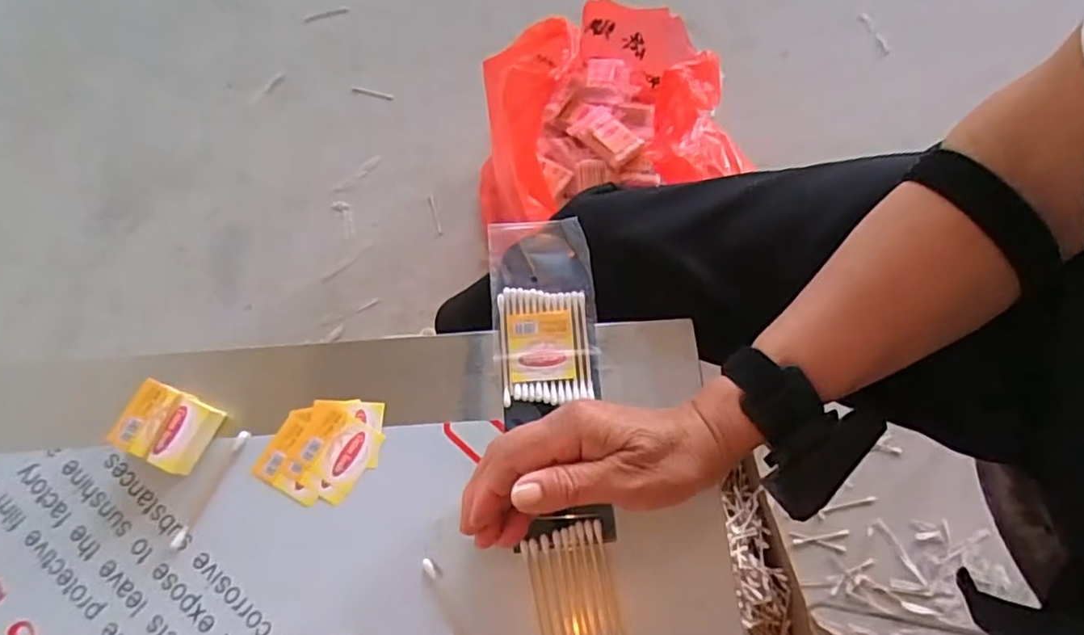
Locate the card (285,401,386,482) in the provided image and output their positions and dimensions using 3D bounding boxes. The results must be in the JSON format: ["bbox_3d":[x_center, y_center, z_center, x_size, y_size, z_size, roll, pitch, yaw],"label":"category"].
[{"bbox_3d":[-0.124,0.075,0.373,0.048,0.004,0.037,20,71,7],"label":"card"}]

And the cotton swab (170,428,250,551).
[{"bbox_3d":[-0.194,0.099,0.363,0.008,0.004,0.073,25,72,9],"label":"cotton swab"}]

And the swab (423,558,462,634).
[{"bbox_3d":[-0.048,0.165,0.339,0.007,0.004,0.071,-27,72,-10],"label":"swab"}]

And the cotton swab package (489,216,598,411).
[{"bbox_3d":[0.001,-0.008,0.399,0.064,0.009,0.119,-4,70,-1],"label":"cotton swab package"}]

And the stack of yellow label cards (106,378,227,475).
[{"bbox_3d":[-0.216,0.065,0.365,0.047,0.027,0.041,23,71,9],"label":"stack of yellow label cards"}]

